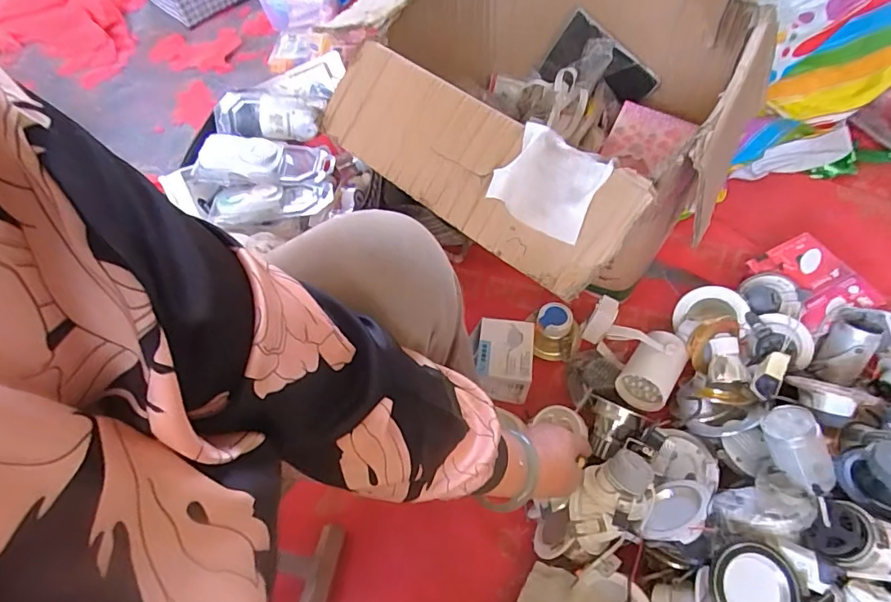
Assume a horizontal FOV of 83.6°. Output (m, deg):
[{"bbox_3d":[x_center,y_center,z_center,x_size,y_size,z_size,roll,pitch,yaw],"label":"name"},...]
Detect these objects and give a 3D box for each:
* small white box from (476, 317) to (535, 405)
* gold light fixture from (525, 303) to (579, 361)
[{"bbox_3d":[0.090,0.091,0.756,0.078,0.076,0.107,4,59,7],"label":"small white box"},{"bbox_3d":[0.175,0.052,0.810,0.086,0.057,0.079,12,61,12],"label":"gold light fixture"}]

